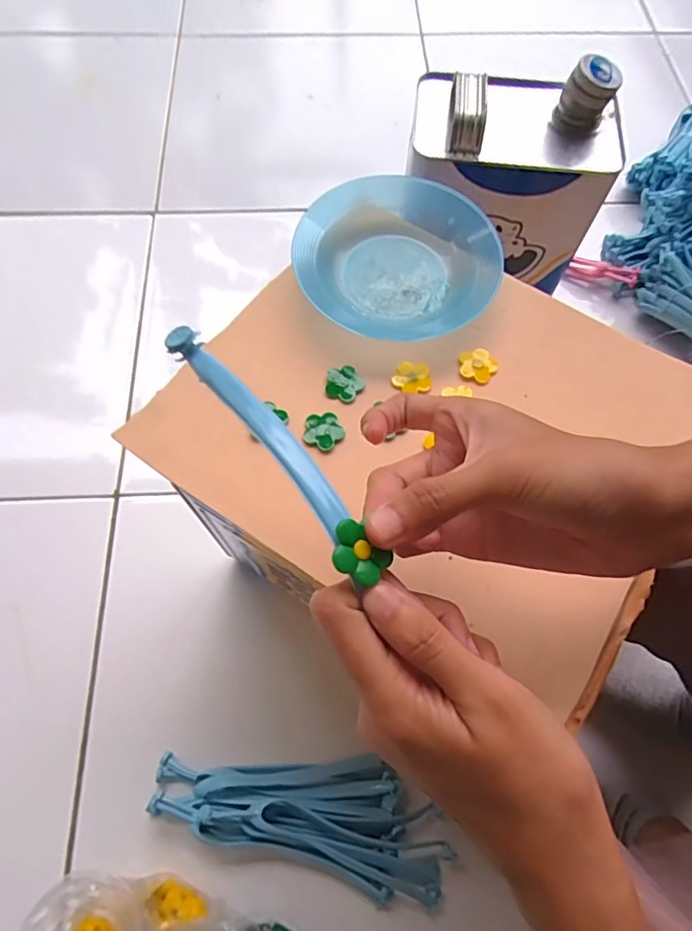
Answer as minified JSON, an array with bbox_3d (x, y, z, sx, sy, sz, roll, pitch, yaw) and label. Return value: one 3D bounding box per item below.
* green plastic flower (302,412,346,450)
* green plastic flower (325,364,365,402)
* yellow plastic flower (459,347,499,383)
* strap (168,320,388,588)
[{"bbox_3d":[-0.012,-0.021,0.307,0.023,0.004,0.023,21,69,7],"label":"green plastic flower"},{"bbox_3d":[-0.001,-0.050,0.318,0.022,0.005,0.022,0,68,-1],"label":"green plastic flower"},{"bbox_3d":[0.081,-0.063,0.325,0.022,0.004,0.021,0,68,-1],"label":"yellow plastic flower"},{"bbox_3d":[-0.030,-0.010,0.202,0.018,0.008,0.130,-36,68,-14],"label":"strap"}]

